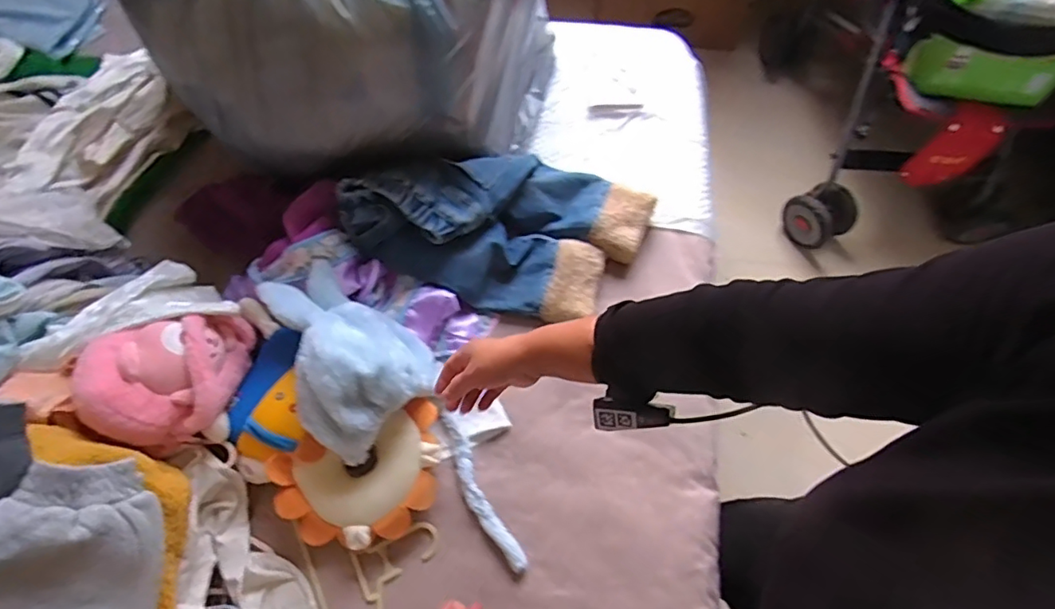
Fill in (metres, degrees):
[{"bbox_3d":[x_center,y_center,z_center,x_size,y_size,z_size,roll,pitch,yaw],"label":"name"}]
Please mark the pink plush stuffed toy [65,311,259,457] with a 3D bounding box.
[{"bbox_3d":[-0.426,0.093,0.661,0.167,0.111,0.132,-25,71,-11],"label":"pink plush stuffed toy"}]

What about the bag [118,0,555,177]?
[{"bbox_3d":[-0.241,-0.394,0.776,0.514,0.323,0.400,11,69,2],"label":"bag"}]

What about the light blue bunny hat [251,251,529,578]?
[{"bbox_3d":[-0.163,0.147,0.713,0.164,0.105,0.461,-40,95,-16],"label":"light blue bunny hat"}]

